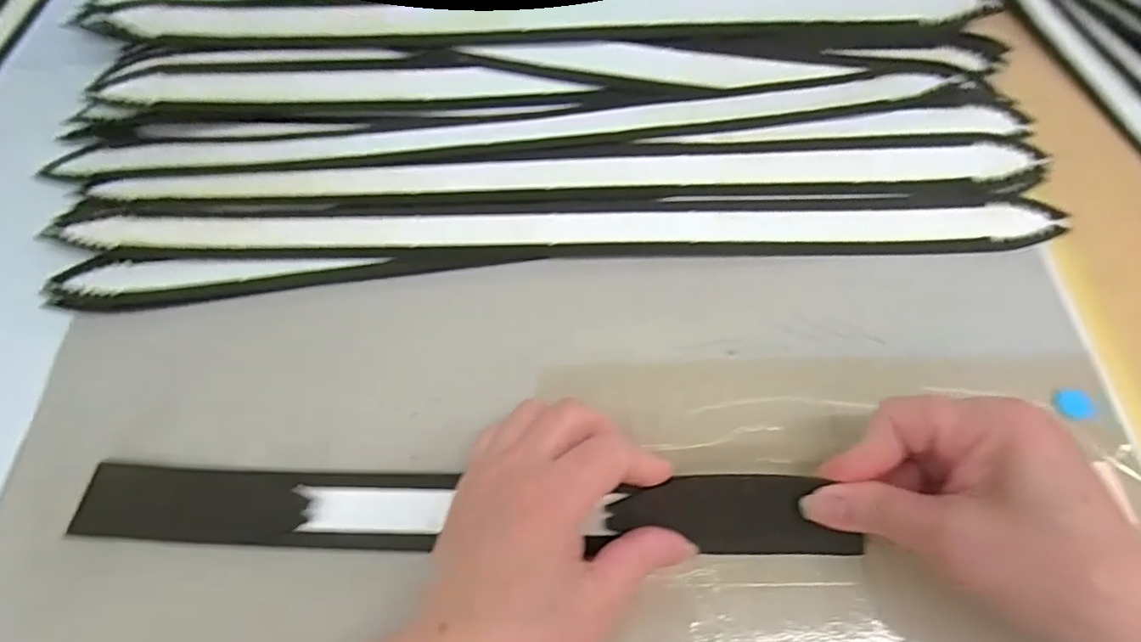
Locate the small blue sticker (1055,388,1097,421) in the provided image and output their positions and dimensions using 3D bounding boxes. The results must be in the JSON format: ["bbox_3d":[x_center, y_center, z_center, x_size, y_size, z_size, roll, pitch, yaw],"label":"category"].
[{"bbox_3d":[0.251,0.041,0.294,0.015,0.006,0.017,-16,64,-7],"label":"small blue sticker"}]

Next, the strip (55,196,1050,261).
[{"bbox_3d":[-0.005,-0.054,0.341,0.556,0.009,0.041,0,63,0],"label":"strip"}]

